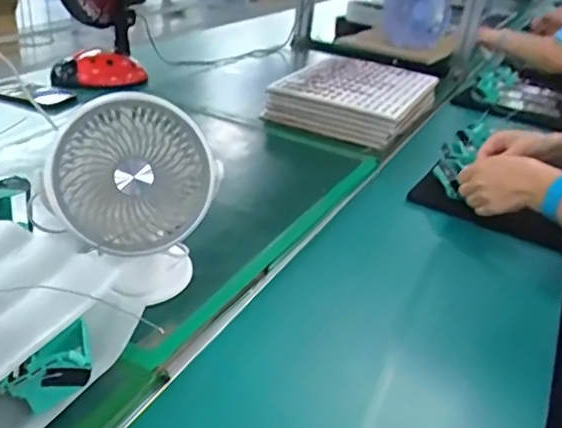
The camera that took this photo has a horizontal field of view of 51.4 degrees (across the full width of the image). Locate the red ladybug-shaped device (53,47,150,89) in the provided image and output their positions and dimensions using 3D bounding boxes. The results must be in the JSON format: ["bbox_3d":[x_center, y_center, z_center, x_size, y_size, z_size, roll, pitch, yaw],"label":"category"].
[{"bbox_3d":[-0.374,-0.302,1.206,0.190,0.072,0.059,-7,31,-21],"label":"red ladybug-shaped device"}]

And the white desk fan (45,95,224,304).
[{"bbox_3d":[-0.141,-0.016,0.557,0.148,0.207,0.118,-7,31,-21],"label":"white desk fan"}]

